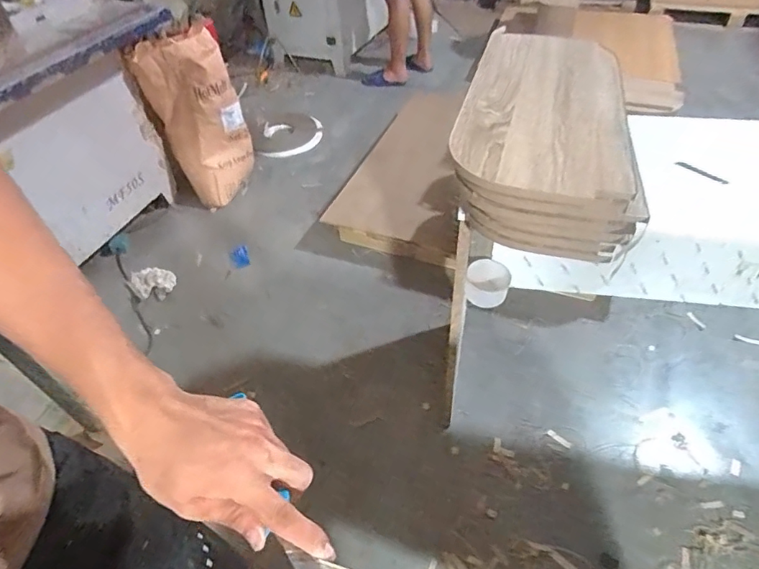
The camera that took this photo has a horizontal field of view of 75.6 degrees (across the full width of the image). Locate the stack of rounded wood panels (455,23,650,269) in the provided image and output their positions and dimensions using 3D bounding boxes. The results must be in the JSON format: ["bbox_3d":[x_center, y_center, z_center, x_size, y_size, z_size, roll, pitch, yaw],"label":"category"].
[{"bbox_3d":[0.324,-0.313,0.965,0.307,0.137,0.639,8,47,12],"label":"stack of rounded wood panels"}]

